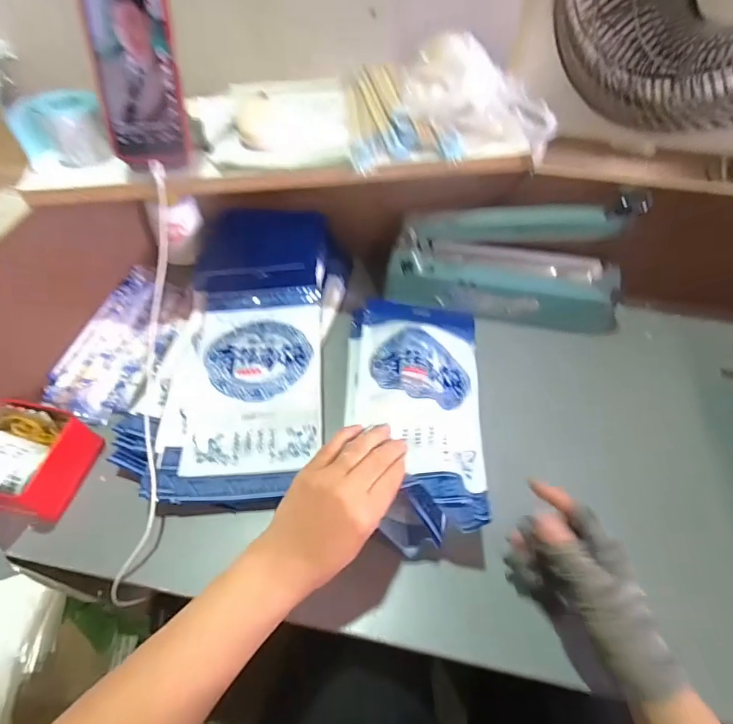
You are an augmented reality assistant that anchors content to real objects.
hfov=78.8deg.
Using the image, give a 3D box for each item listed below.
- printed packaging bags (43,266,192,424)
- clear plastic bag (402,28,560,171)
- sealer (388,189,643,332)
[{"bbox_3d":[-0.307,-0.029,0.581,0.108,0.034,0.223,10,53,6],"label":"printed packaging bags"},{"bbox_3d":[0.131,-0.299,0.506,0.171,0.087,0.088,15,53,10],"label":"clear plastic bag"},{"bbox_3d":[0.180,-0.137,0.579,0.295,0.162,0.075,9,53,6],"label":"sealer"}]

